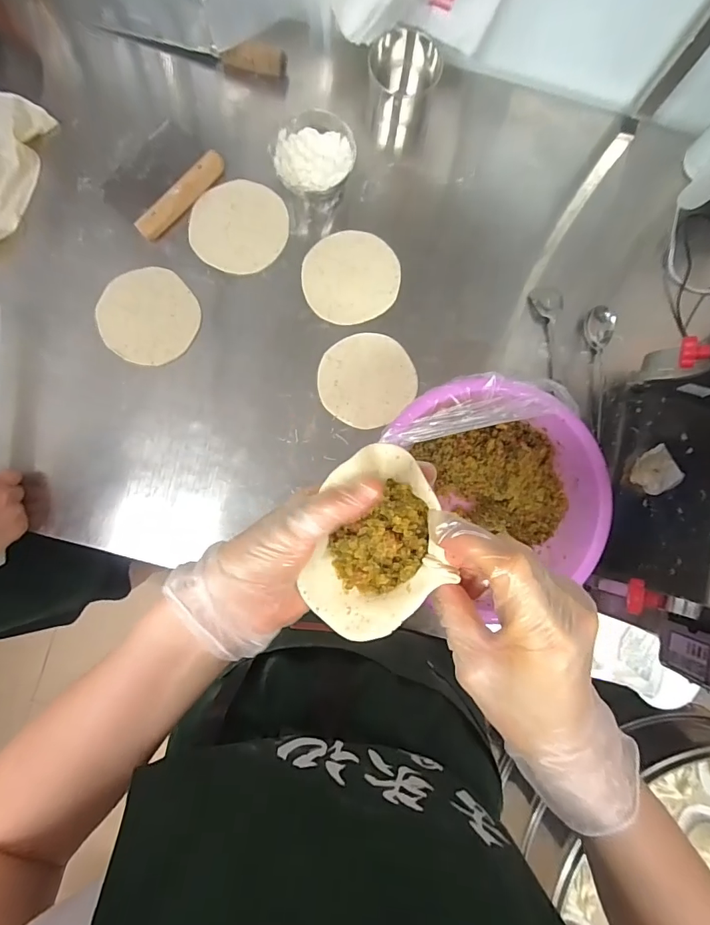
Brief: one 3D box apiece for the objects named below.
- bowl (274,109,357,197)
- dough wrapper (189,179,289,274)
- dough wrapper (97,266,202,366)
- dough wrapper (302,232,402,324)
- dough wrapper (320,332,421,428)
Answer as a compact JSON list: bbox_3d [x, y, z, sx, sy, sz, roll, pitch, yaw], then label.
[{"bbox_3d":[-0.055,-0.407,0.609,0.106,0.056,0.098,3,84,-4],"label":"bowl"},{"bbox_3d":[-0.160,-0.322,0.618,0.128,0.008,0.119,8,95,-4],"label":"dough wrapper"},{"bbox_3d":[-0.278,-0.197,0.604,0.124,0.005,0.134,0,85,-4],"label":"dough wrapper"},{"bbox_3d":[-0.005,-0.258,0.626,0.131,0.005,0.130,1,84,-4],"label":"dough wrapper"},{"bbox_3d":[0.017,-0.113,0.613,0.124,0.005,0.126,0,87,-2],"label":"dough wrapper"}]

